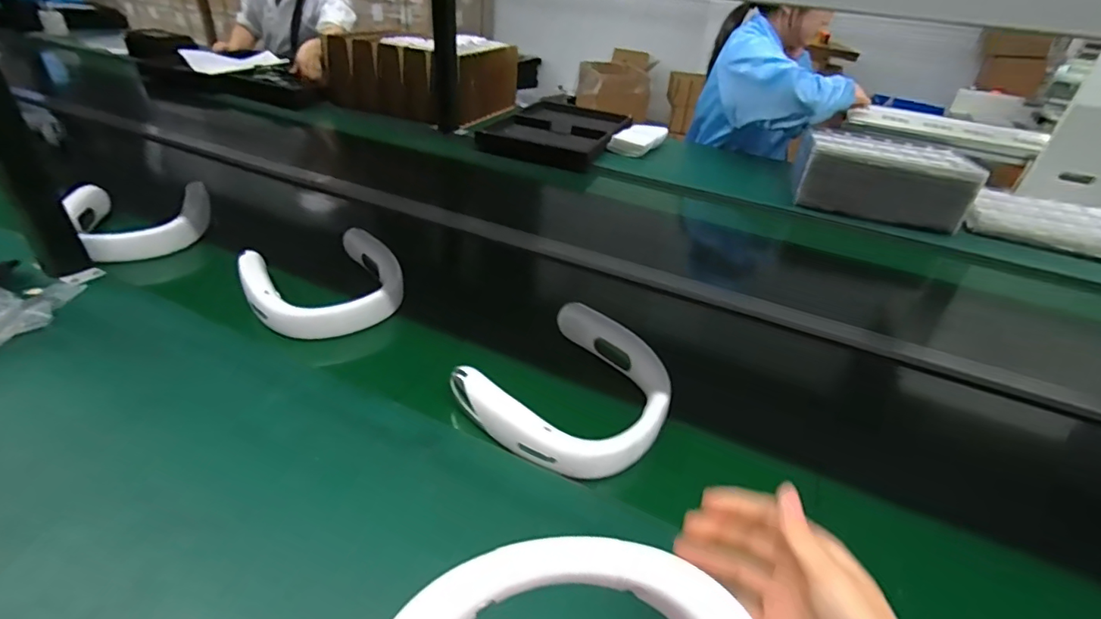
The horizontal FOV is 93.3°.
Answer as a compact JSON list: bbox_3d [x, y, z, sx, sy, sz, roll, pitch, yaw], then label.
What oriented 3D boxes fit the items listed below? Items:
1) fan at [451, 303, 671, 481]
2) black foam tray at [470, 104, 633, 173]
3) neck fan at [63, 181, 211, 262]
[{"bbox_3d":[0.029,0.085,0.566,0.188,0.045,0.228,30,40,29],"label":"fan"},{"bbox_3d":[0.029,-0.492,1.439,0.328,0.065,0.426,18,36,15],"label":"black foam tray"},{"bbox_3d":[-0.630,-0.143,0.800,0.173,0.049,0.199,-6,37,-19],"label":"neck fan"}]

